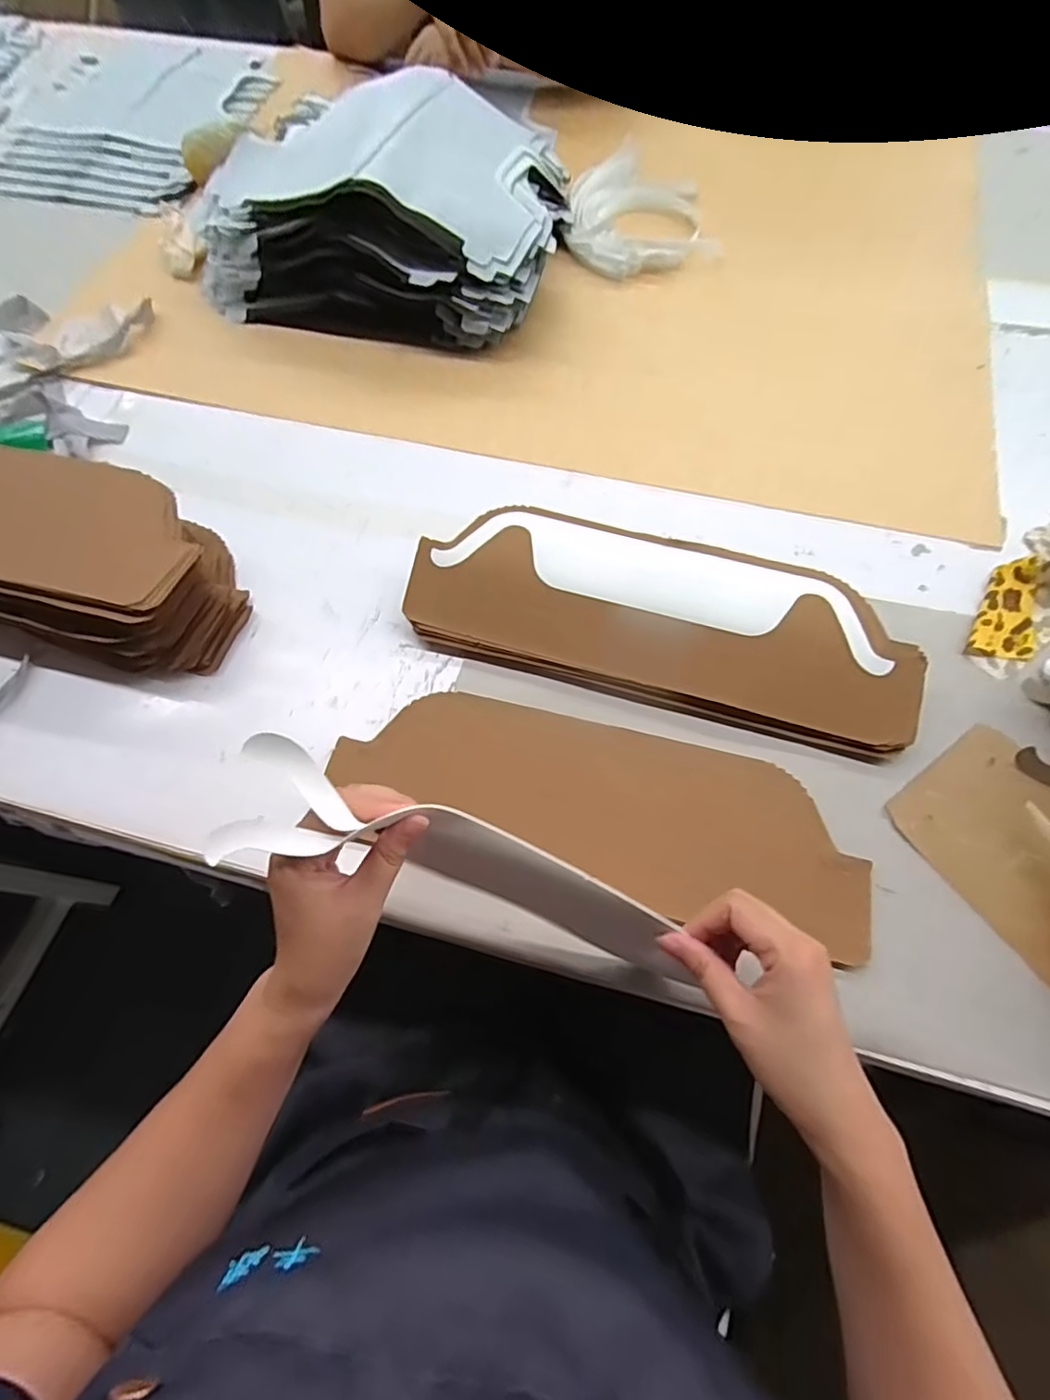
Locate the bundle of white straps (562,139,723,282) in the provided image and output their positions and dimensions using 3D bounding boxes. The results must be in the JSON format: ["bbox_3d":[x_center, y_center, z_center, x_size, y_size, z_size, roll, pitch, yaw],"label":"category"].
[{"bbox_3d":[0.139,-0.639,0.756,0.184,0.025,0.235,-10,67,-3],"label":"bundle of white straps"}]

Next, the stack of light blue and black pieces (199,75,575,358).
[{"bbox_3d":[-0.160,-0.585,0.687,0.395,0.111,0.303,11,67,6],"label":"stack of light blue and black pieces"}]

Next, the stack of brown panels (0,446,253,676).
[{"bbox_3d":[-0.461,-0.142,0.523,0.426,0.077,0.160,13,68,7],"label":"stack of brown panels"}]

